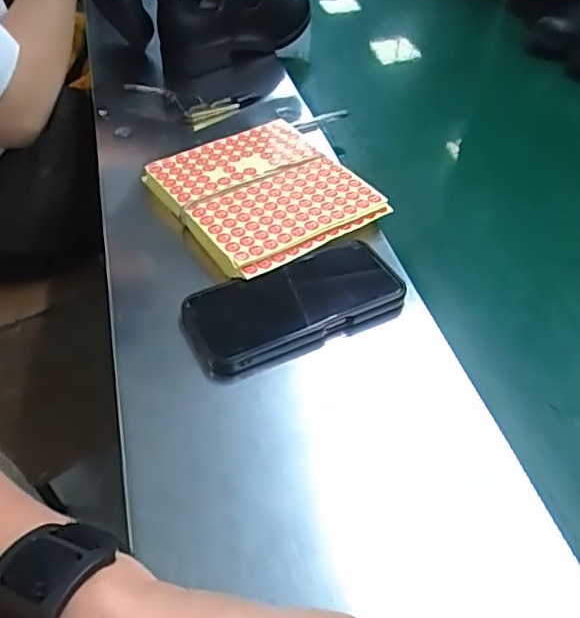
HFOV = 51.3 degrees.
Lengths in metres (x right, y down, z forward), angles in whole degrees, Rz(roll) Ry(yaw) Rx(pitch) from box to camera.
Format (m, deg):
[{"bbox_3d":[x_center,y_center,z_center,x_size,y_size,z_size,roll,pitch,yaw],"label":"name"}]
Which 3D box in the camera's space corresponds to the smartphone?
[{"bbox_3d":[0.003,-0.005,0.473,0.168,0.016,0.085,-21,49,-17],"label":"smartphone"}]

